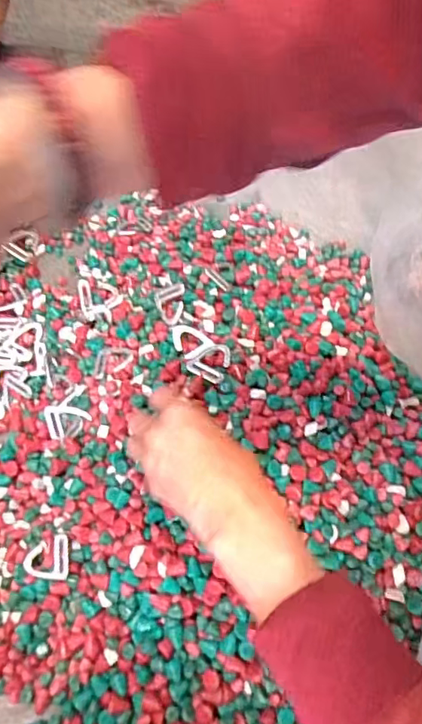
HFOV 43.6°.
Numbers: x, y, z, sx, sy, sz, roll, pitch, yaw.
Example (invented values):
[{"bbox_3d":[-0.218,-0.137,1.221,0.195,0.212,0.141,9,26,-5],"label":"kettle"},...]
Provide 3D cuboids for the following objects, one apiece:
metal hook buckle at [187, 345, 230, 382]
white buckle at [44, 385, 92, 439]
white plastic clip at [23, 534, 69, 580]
[{"bbox_3d":[-0.001,-0.001,0.489,0.035,0.008,0.044,16,45,4],"label":"metal hook buckle"},{"bbox_3d":[-0.139,0.048,0.510,0.042,0.021,0.039,-19,64,-9],"label":"white buckle"},{"bbox_3d":[-0.140,0.169,0.448,0.040,0.008,0.037,-13,53,2],"label":"white plastic clip"}]

